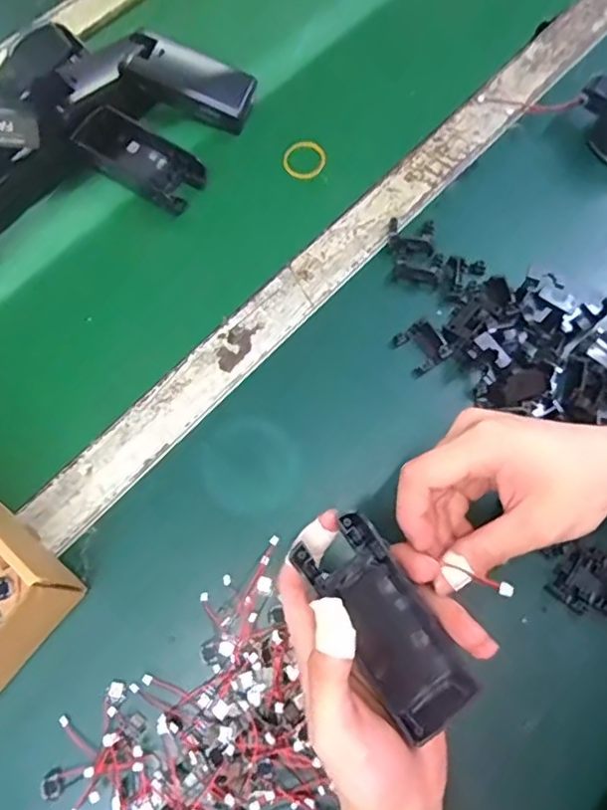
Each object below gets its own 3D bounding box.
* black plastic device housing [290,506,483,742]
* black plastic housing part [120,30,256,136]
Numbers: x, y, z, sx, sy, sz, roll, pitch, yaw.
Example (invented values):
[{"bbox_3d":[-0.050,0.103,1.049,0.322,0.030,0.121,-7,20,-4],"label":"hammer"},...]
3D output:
[{"bbox_3d":[0.041,0.108,0.298,0.046,0.028,0.105,-31,86,-11],"label":"black plastic device housing"},{"bbox_3d":[-0.094,-0.270,0.483,0.106,0.029,0.040,21,72,-11],"label":"black plastic housing part"}]

